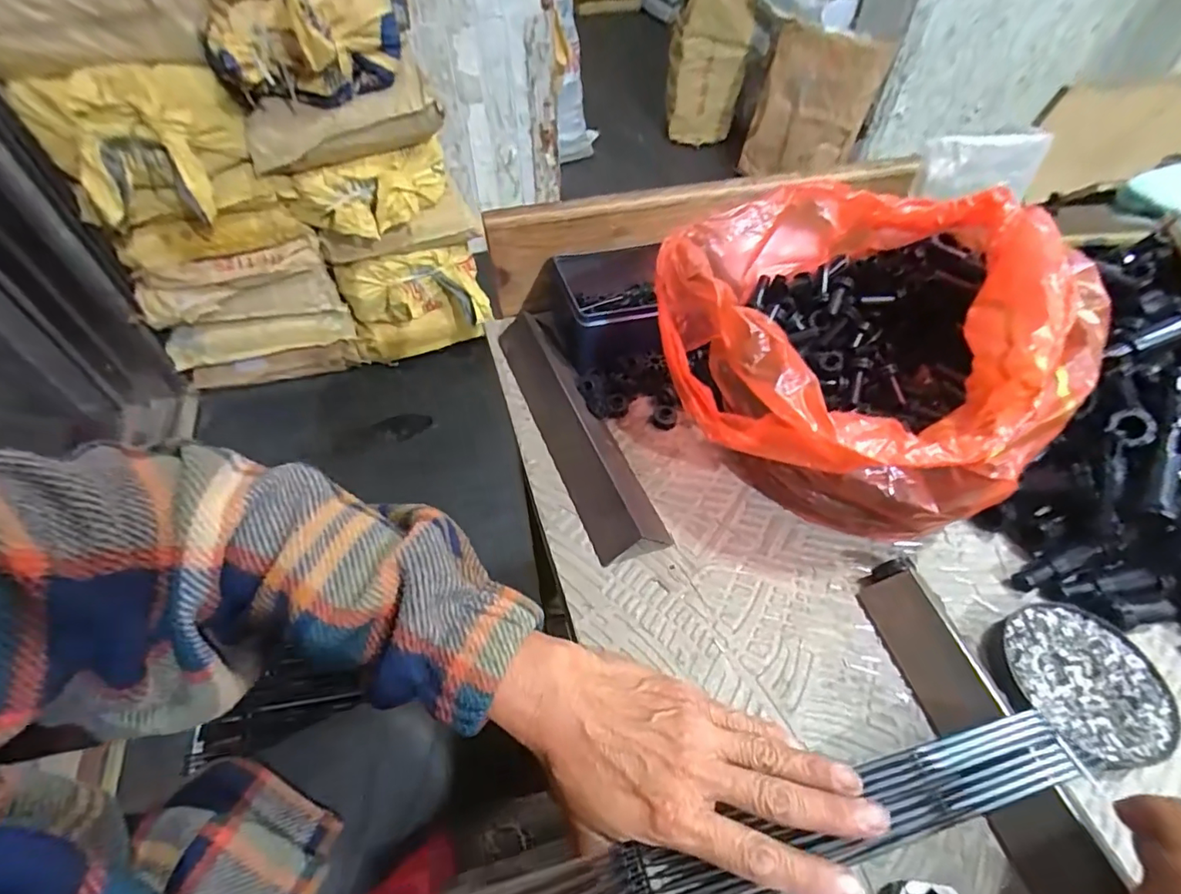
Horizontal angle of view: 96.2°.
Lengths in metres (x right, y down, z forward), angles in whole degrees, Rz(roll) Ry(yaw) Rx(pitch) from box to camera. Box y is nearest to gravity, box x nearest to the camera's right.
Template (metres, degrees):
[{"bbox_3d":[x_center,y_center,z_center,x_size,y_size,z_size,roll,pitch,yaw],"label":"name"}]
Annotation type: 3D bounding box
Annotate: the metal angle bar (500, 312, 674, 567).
[{"bbox_3d":[-0.017,-0.023,0.403,0.048,0.022,0.240,-19,54,-13],"label":"metal angle bar"}]

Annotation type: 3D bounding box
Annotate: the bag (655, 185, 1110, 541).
[{"bbox_3d":[0.198,-0.077,0.382,0.284,0.128,0.244,-37,60,-27],"label":"bag"}]

